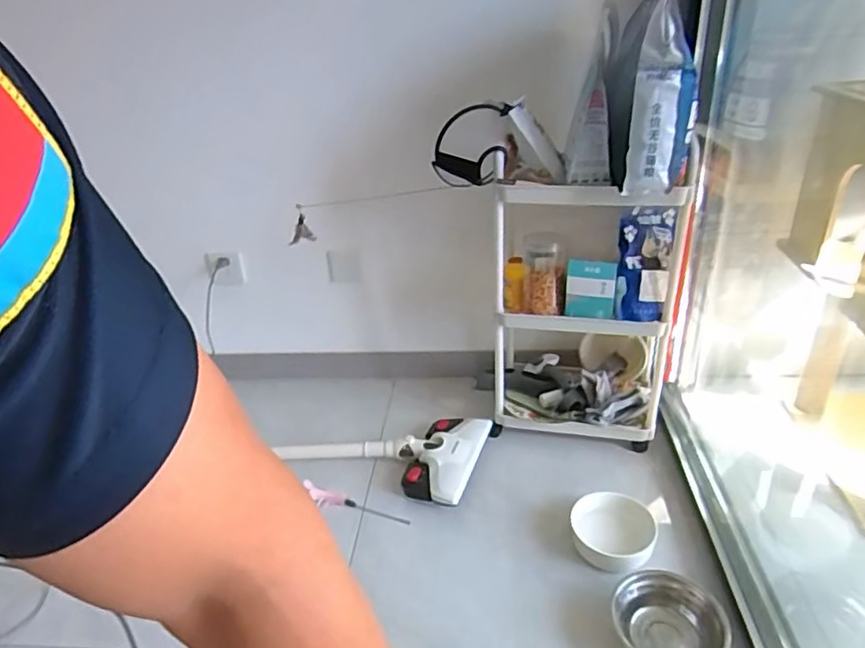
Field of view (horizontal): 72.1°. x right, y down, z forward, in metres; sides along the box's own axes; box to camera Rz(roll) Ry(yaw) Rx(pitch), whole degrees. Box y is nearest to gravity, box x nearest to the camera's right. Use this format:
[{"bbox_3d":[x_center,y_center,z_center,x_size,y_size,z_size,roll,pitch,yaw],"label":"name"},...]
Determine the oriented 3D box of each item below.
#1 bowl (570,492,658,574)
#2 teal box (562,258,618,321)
[{"bbox_3d":[0.342,0.391,1.125,0.151,0.045,0.163,-4,29,2],"label":"bowl"},{"bbox_3d":[0.318,-0.068,1.197,0.096,0.116,0.029,3,30,14],"label":"teal box"}]

